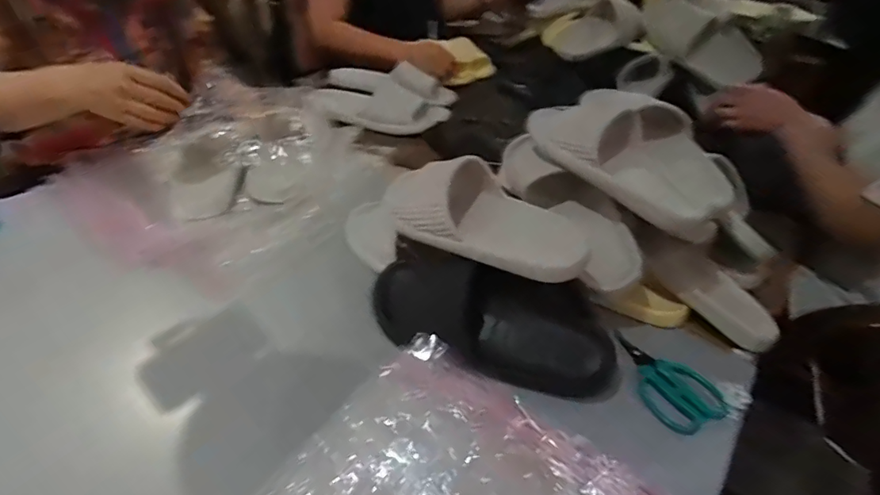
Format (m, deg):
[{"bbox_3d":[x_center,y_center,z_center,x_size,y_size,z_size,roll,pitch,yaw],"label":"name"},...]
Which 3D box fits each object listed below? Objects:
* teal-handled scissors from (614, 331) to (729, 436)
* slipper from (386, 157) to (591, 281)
[{"bbox_3d":[0.249,0.144,0.572,0.085,0.009,0.131,-14,42,-22],"label":"teal-handled scissors"},{"bbox_3d":[0.047,-0.041,0.557,0.243,0.075,0.103,22,42,20],"label":"slipper"}]

